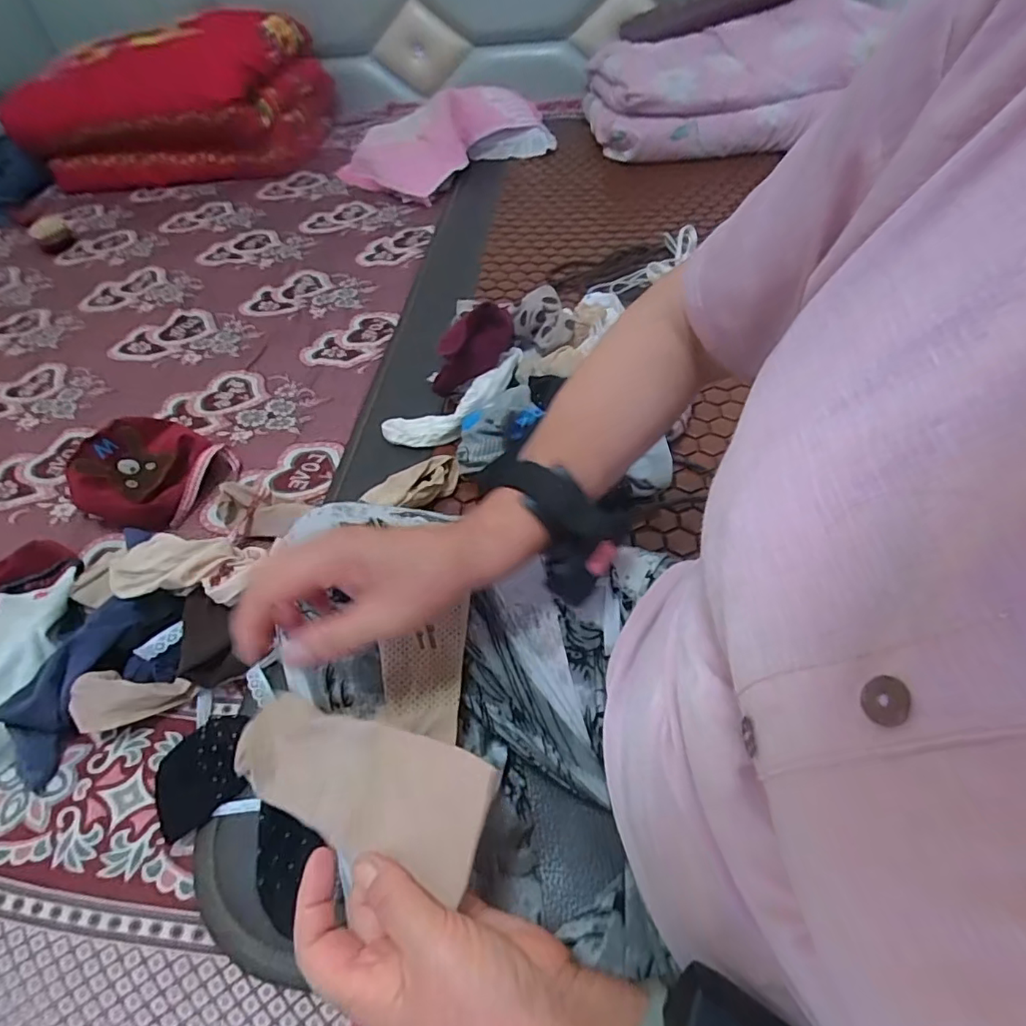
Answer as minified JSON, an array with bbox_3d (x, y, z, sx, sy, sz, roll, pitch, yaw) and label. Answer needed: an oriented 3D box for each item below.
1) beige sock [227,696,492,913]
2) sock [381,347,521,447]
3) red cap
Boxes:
[{"bbox_3d":[-0.107,0.163,0.345,0.217,0.044,0.069,-4,42,36],"label":"beige sock"},{"bbox_3d":[-0.062,-0.138,0.669,0.198,0.034,0.056,-35,54,-8],"label":"sock"},{"bbox_3d":[-0.438,-0.049,0.656,0.144,0.072,0.144,-2,51,3],"label":"red cap"}]

